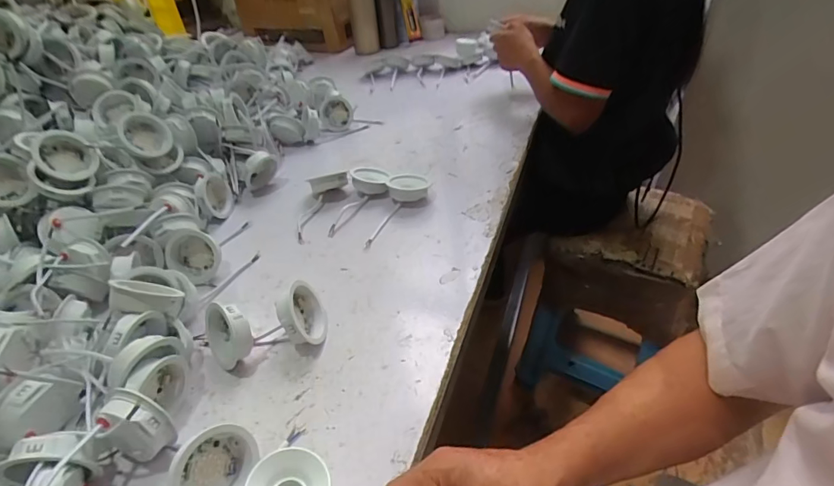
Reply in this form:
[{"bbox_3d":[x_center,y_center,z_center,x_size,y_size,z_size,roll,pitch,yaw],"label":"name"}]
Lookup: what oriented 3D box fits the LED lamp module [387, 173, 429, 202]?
[{"bbox_3d":[-0.014,-0.089,0.726,0.067,0.027,0.067,-1,38,6],"label":"LED lamp module"}]

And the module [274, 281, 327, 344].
[{"bbox_3d":[-0.126,0.080,0.497,0.047,0.062,0.067,-16,39,-14],"label":"module"}]

